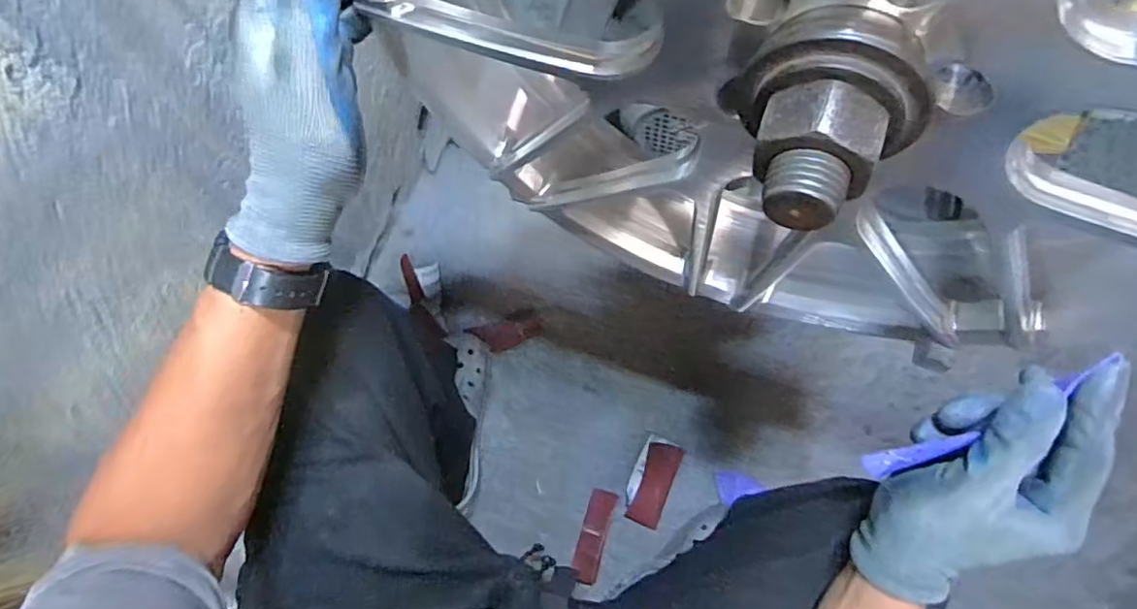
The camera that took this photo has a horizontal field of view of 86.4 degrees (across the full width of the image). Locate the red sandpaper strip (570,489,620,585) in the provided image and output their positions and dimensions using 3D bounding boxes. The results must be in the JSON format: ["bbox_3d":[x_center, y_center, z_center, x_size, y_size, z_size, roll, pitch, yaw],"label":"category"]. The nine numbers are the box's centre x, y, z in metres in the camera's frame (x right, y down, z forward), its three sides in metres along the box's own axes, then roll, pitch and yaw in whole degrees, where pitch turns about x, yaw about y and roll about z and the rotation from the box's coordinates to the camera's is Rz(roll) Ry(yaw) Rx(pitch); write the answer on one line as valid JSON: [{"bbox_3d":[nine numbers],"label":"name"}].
[{"bbox_3d":[0.035,0.328,0.860,0.040,0.009,0.124,10,72,22],"label":"red sandpaper strip"}]

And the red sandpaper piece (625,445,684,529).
[{"bbox_3d":[0.128,0.261,0.885,0.050,0.023,0.120,21,73,9],"label":"red sandpaper piece"}]

